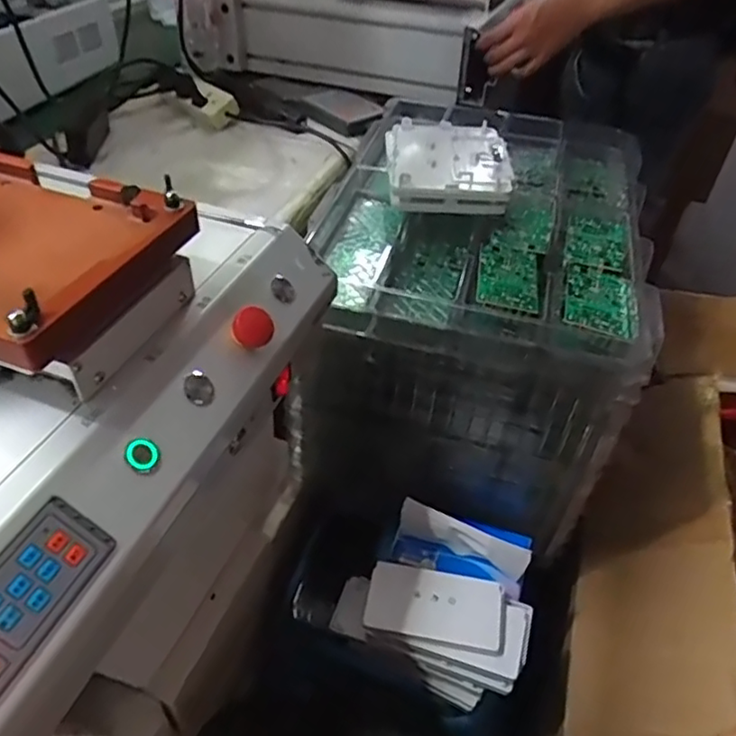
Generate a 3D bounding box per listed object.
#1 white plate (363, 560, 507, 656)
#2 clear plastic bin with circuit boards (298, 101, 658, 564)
[{"bbox_3d":[0.072,0.245,0.646,0.140,0.012,0.075,10,43,7],"label":"white plate"},{"bbox_3d":[0.136,-0.093,0.818,0.349,0.346,0.454,12,43,8],"label":"clear plastic bin with circuit boards"}]

